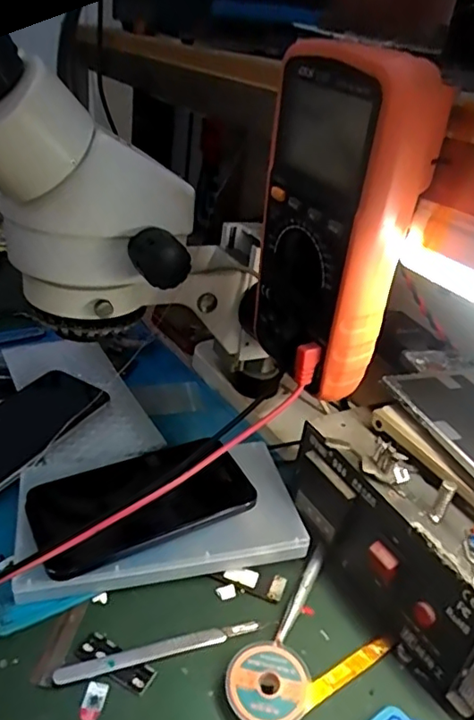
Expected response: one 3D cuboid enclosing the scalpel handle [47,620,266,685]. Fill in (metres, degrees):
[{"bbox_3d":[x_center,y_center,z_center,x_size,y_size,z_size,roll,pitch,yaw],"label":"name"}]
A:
[{"bbox_3d":[-0.043,0.167,0.322,0.118,0.004,0.011,-5,31,-21],"label":"scalpel handle"}]

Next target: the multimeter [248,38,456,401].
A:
[{"bbox_3d":[0.051,-0.069,0.302,0.047,0.167,0.090,-12,34,-30],"label":"multimeter"}]

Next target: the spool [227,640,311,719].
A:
[{"bbox_3d":[0.017,0.180,0.307,0.043,0.014,0.044,5,29,-3],"label":"spool"}]

